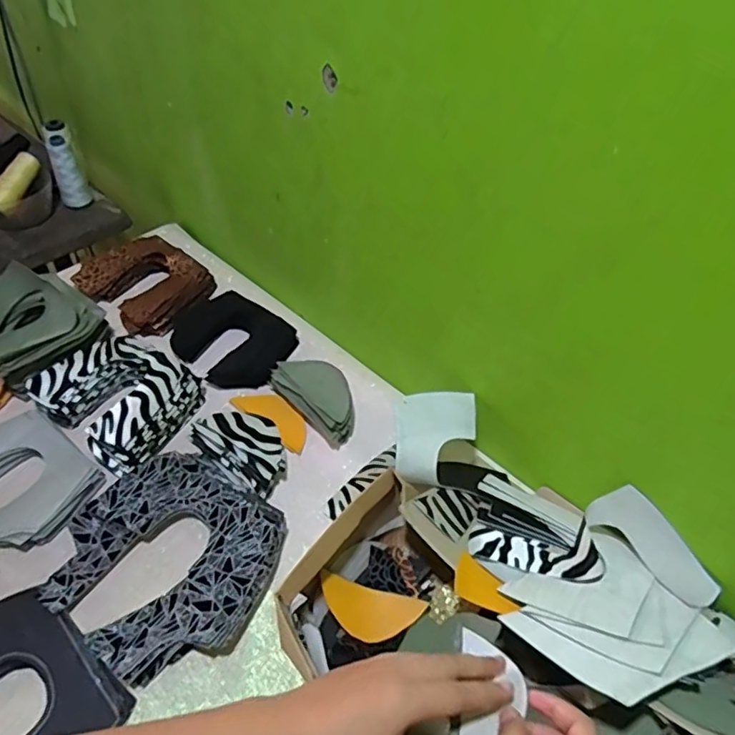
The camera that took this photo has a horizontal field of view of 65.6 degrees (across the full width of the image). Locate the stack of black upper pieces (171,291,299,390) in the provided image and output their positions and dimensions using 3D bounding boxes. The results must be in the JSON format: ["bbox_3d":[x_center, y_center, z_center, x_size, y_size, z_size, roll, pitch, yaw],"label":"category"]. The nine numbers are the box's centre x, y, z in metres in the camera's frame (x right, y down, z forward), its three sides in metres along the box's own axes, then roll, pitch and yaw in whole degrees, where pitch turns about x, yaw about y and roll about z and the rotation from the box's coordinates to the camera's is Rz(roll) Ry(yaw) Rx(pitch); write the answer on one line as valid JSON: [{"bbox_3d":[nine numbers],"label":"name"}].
[{"bbox_3d":[-0.182,-0.040,0.754,0.171,0.025,0.119,29,51,20],"label":"stack of black upper pieces"}]

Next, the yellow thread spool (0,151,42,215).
[{"bbox_3d":[-0.565,-0.294,0.909,0.033,0.044,0.117,13,54,10],"label":"yellow thread spool"}]

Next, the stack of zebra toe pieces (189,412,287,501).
[{"bbox_3d":[-0.139,0.090,0.644,0.114,0.035,0.074,28,51,19],"label":"stack of zebra toe pieces"}]

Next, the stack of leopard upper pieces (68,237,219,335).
[{"bbox_3d":[-0.316,-0.121,0.822,0.167,0.045,0.142,32,52,22],"label":"stack of leopard upper pieces"}]

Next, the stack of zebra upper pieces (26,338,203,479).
[{"bbox_3d":[-0.289,0.031,0.670,0.174,0.049,0.140,30,52,21],"label":"stack of zebra upper pieces"}]

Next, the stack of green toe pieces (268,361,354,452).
[{"bbox_3d":[-0.060,0.032,0.692,0.064,0.041,0.127,-35,56,-30],"label":"stack of green toe pieces"}]

